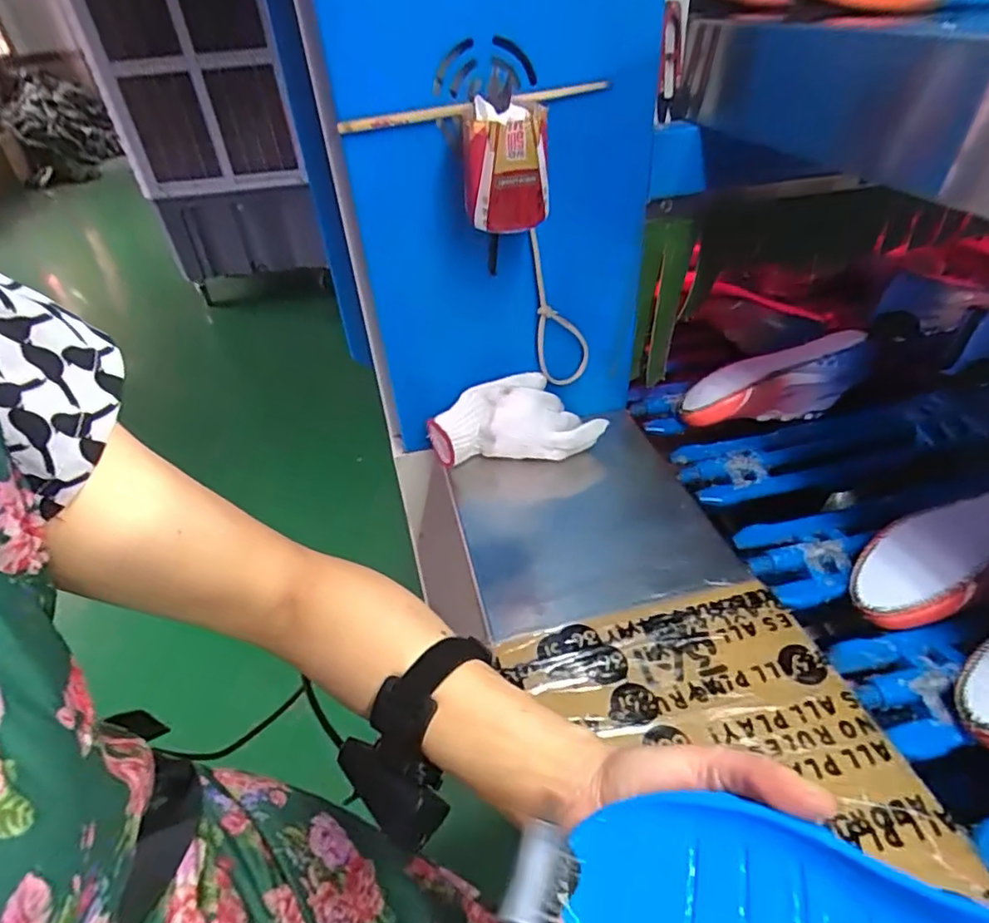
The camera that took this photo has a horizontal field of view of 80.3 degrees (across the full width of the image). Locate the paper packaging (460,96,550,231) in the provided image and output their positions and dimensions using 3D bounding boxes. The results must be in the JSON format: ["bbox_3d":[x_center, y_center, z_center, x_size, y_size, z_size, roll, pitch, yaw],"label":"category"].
[{"bbox_3d":[0.009,-0.240,0.480,0.069,0.086,0.058,-2,39,1],"label":"paper packaging"}]

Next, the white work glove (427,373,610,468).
[{"bbox_3d":[0.024,-0.036,0.644,0.179,0.086,0.078,-14,41,-12],"label":"white work glove"}]

